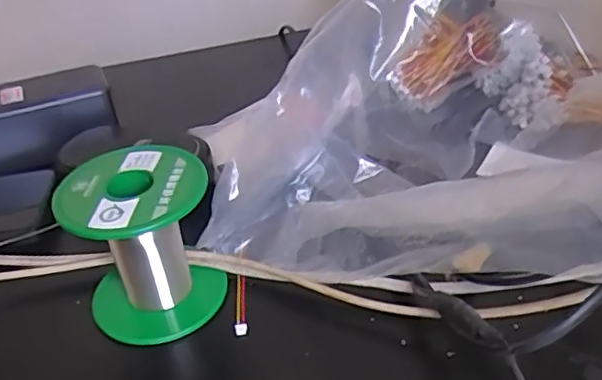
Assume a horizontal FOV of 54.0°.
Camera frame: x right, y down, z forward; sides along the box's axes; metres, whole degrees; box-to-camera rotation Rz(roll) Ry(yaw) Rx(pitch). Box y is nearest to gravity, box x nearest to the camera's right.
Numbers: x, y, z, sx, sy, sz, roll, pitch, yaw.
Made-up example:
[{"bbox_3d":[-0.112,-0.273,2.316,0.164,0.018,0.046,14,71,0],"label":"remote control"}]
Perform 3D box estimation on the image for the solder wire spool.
[{"bbox_3d":[-0.075,0.027,0.290,0.065,0.074,0.065,-4,35,3],"label":"solder wire spool"}]

